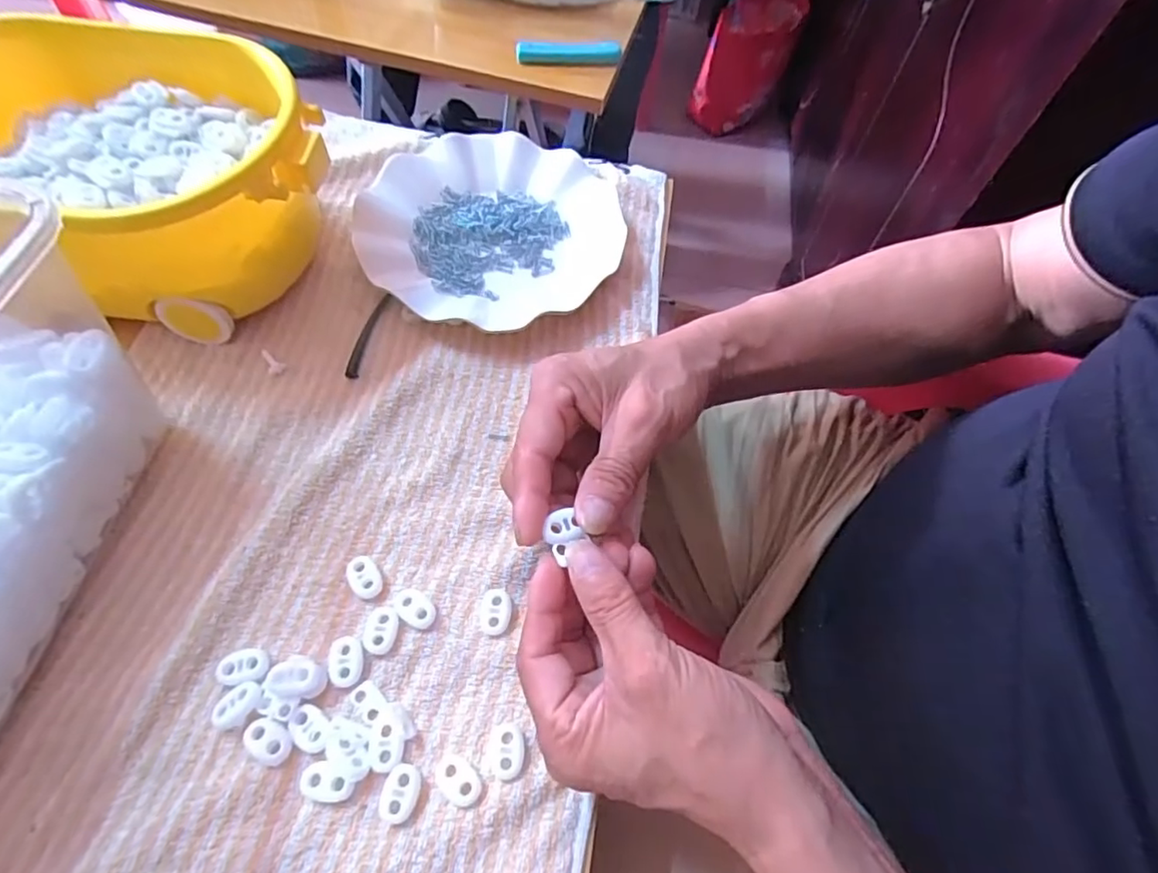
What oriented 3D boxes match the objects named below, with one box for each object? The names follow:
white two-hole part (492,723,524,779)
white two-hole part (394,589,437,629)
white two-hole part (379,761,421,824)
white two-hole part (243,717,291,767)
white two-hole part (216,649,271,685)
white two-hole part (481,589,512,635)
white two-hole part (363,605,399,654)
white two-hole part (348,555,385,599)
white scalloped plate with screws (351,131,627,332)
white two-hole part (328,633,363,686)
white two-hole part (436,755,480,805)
[{"bbox_3d":[-0.032,0.143,0.267,0.014,0.004,0.022,3,60,-2],"label":"white two-hole part"},{"bbox_3d":[-0.083,0.087,0.296,0.023,0.006,0.015,31,63,13],"label":"white two-hole part"},{"bbox_3d":[-0.078,0.156,0.257,0.015,0.004,0.022,7,60,0],"label":"white two-hole part"},{"bbox_3d":[-0.139,0.135,0.260,0.022,0.004,0.017,26,62,11],"label":"white two-hole part"},{"bbox_3d":[-0.157,0.108,0.275,0.022,0.004,0.014,-7,61,-8],"label":"white two-hole part"},{"bbox_3d":[-0.042,0.089,0.297,0.015,0.004,0.022,1,60,-3],"label":"white two-hole part"},{"bbox_3d":[-0.097,0.095,0.288,0.016,0.004,0.022,7,60,0],"label":"white two-hole part"},{"bbox_3d":[-0.110,0.072,0.301,0.015,0.006,0.023,-37,69,-22],"label":"white two-hole part"},{"bbox_3d":[-0.064,-0.154,0.420,0.182,0.024,0.164,-27,65,-18],"label":"white scalloped plate with screws"},{"bbox_3d":[-0.111,0.108,0.281,0.015,0.004,0.022,-14,62,-11],"label":"white two-hole part"},{"bbox_3d":[-0.054,0.153,0.260,0.022,0.004,0.014,37,65,16],"label":"white two-hole part"}]

